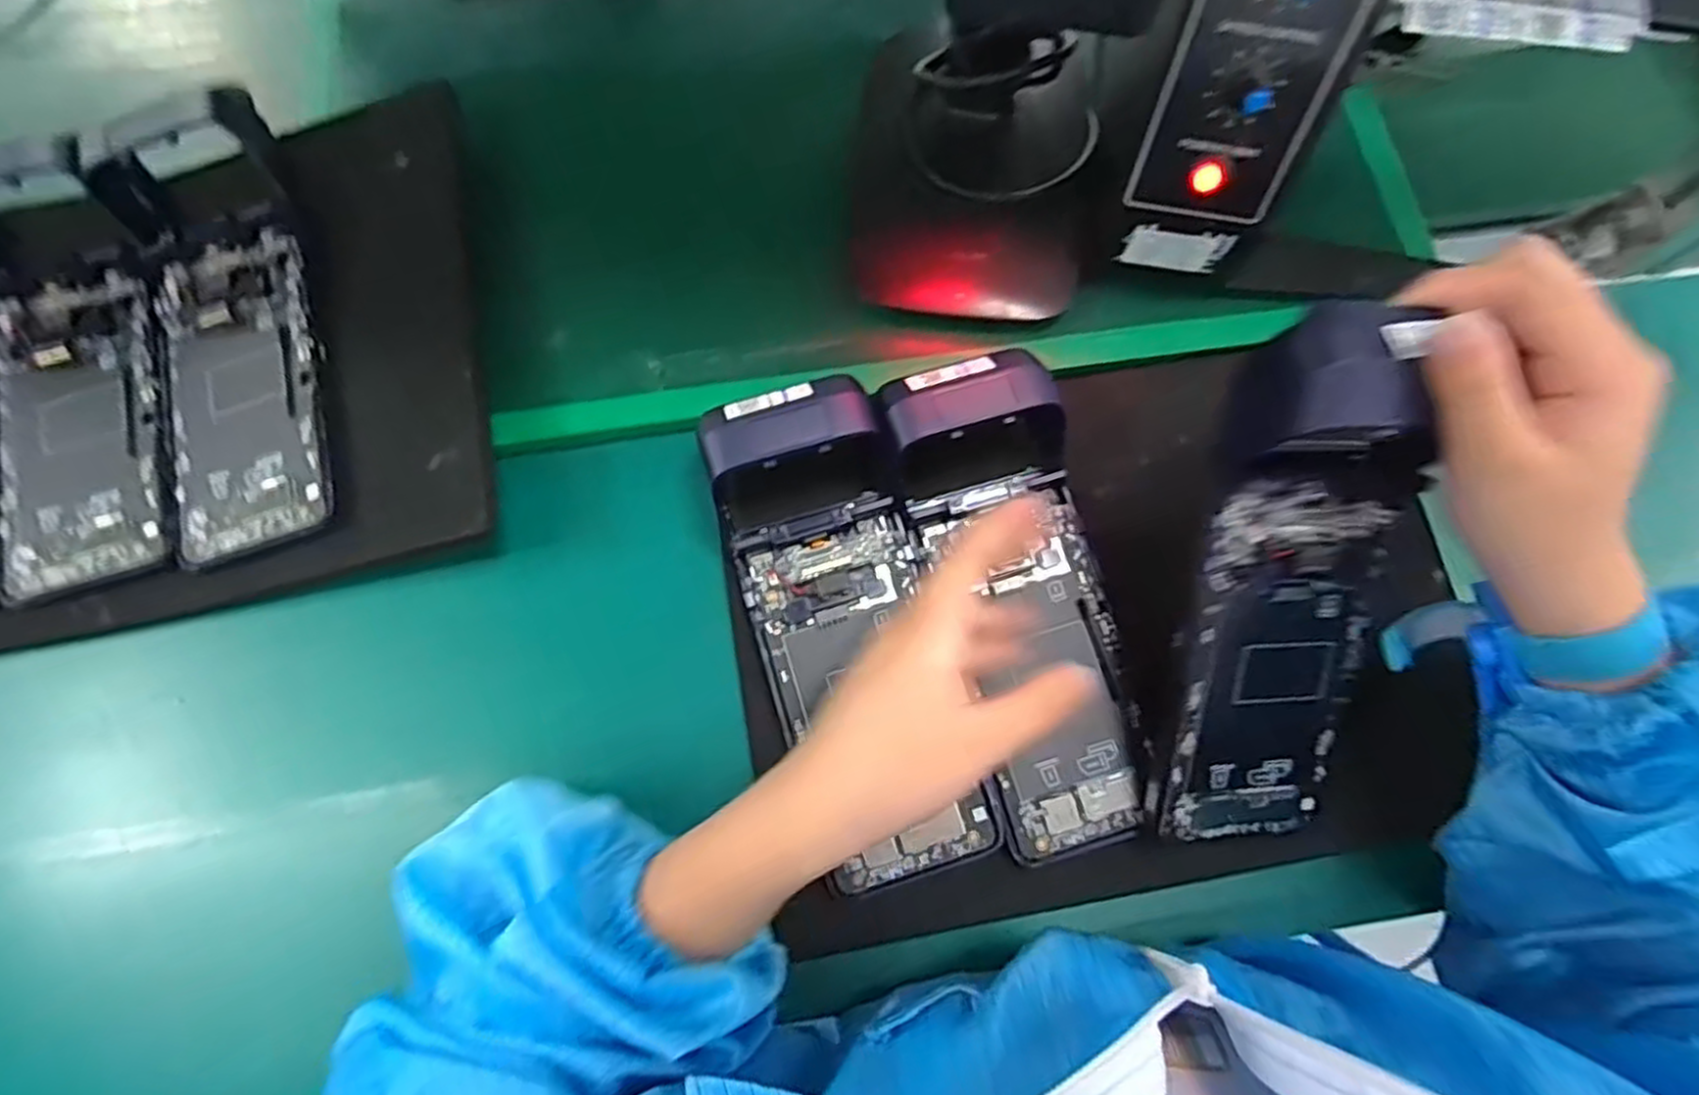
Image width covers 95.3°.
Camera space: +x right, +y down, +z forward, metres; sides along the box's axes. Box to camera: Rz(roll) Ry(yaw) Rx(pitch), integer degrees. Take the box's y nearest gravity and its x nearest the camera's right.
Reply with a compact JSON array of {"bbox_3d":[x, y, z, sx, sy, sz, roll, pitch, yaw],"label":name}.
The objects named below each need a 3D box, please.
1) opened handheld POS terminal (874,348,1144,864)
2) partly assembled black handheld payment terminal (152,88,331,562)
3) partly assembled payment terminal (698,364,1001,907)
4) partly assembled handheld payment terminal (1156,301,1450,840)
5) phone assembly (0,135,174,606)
[{"bbox_3d":[0.078,0.022,0.362,0.089,0.043,0.225,-17,88,-6],"label":"opened handheld POS terminal"},{"bbox_3d":[-0.292,-0.104,0.362,0.091,0.052,0.215,-17,76,-6],"label":"partly assembled black handheld payment terminal"},{"bbox_3d":[-0.001,0.035,0.342,0.078,0.045,0.217,-17,76,-6],"label":"partly assembled payment terminal"},{"bbox_3d":[0.170,0.020,0.295,0.090,0.048,0.218,-9,118,-4],"label":"partly assembled handheld payment terminal"},{"bbox_3d":[-0.383,-0.091,0.366,0.093,0.041,0.225,-18,76,-6],"label":"phone assembly"}]

